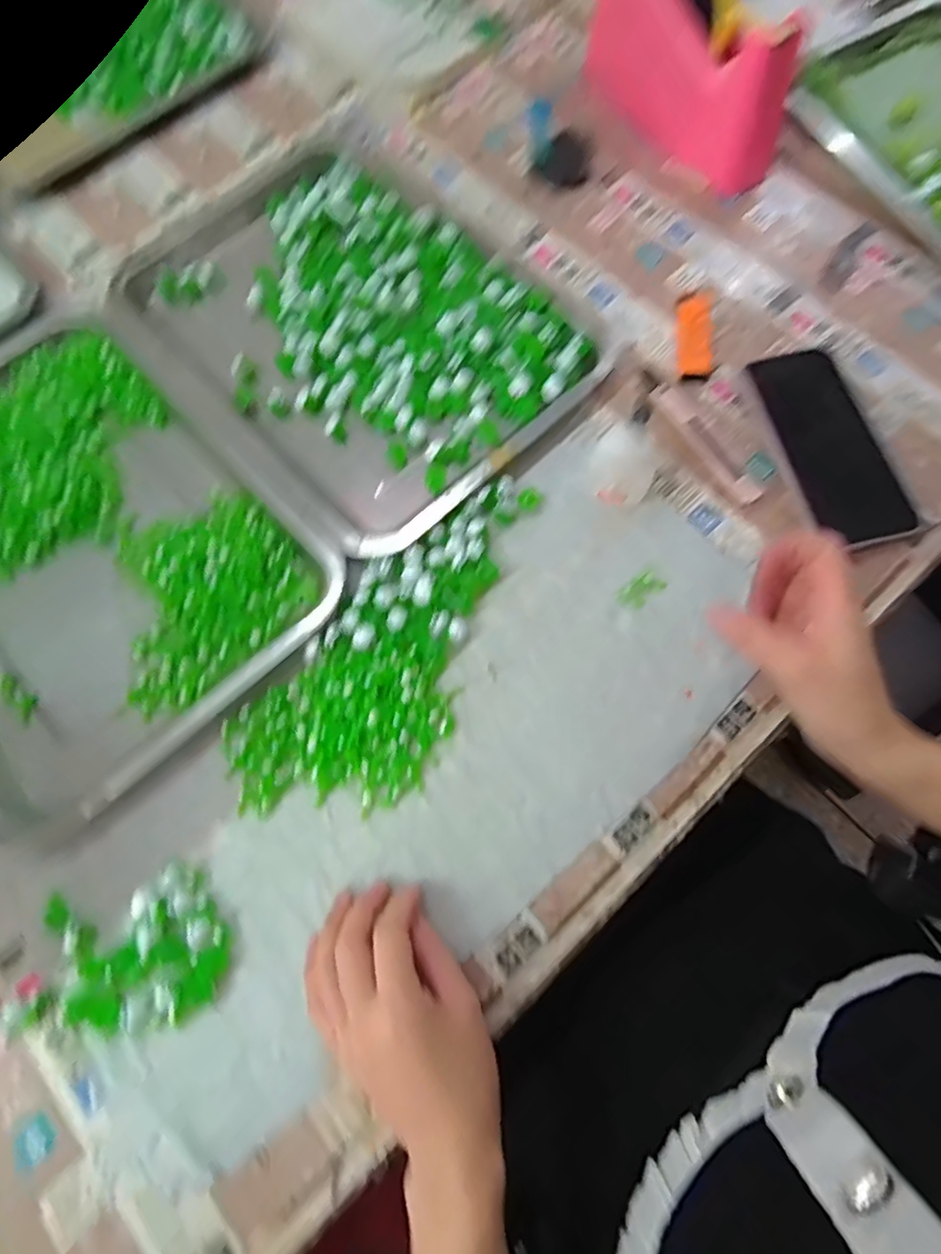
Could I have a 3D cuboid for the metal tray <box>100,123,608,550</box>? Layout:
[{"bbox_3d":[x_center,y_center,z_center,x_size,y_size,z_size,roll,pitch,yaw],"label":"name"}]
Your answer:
[{"bbox_3d":[-0.087,-0.254,0.475,0.288,0.019,0.364,-42,75,-12],"label":"metal tray"}]

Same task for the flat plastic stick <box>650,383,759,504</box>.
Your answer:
[{"bbox_3d":[0.170,-0.134,0.437,0.018,0.007,0.111,-30,73,-8],"label":"flat plastic stick"}]

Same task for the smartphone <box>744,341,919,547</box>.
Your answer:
[{"bbox_3d":[0.256,-0.131,0.432,0.081,0.012,0.158,-14,71,-3],"label":"smartphone"}]

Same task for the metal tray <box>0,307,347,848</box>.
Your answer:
[{"bbox_3d":[-0.282,-0.064,0.419,0.269,0.016,0.347,-41,75,-12],"label":"metal tray"}]

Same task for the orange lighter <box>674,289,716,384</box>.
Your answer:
[{"bbox_3d":[0.174,-0.227,0.464,0.029,0.017,0.080,6,71,3],"label":"orange lighter"}]

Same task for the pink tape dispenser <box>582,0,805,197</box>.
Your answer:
[{"bbox_3d":[0.177,-0.467,0.498,0.063,0.106,0.198,-30,73,-9],"label":"pink tape dispenser"}]

